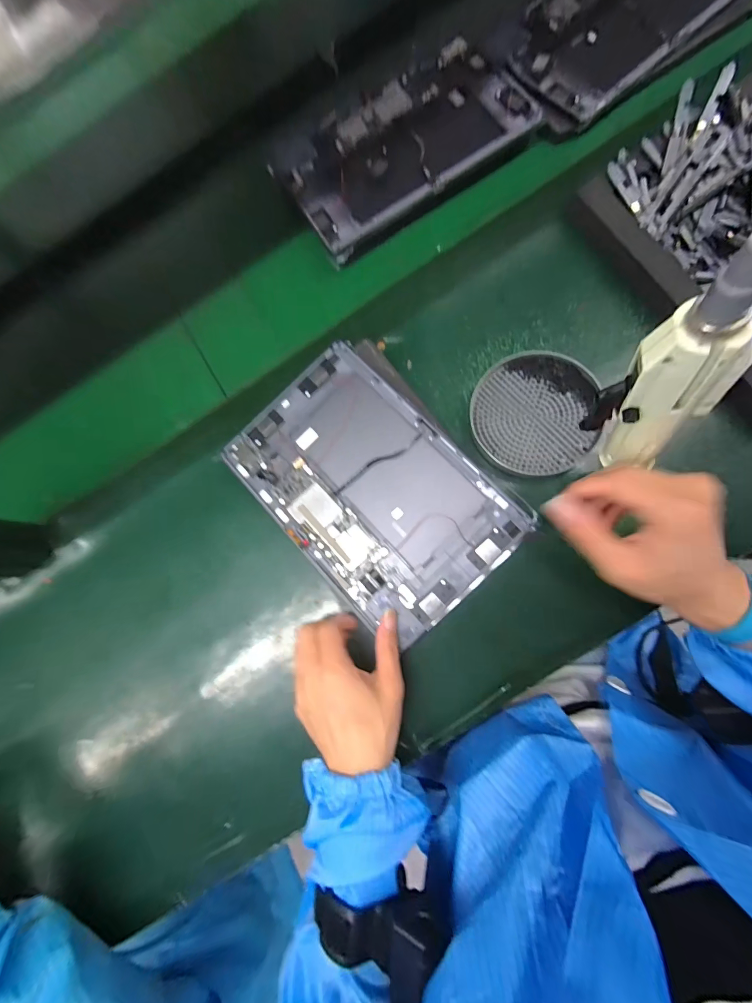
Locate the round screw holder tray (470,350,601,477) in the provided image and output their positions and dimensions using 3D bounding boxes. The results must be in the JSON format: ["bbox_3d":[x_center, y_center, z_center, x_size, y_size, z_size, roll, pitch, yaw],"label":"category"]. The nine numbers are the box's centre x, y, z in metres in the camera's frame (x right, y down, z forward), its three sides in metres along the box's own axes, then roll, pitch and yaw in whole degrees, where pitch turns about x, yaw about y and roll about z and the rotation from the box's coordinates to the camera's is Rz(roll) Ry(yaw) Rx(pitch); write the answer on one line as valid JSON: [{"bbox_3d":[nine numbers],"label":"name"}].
[{"bbox_3d":[0.143,-0.081,0.355,0.104,0.008,0.111,-2,83,13],"label":"round screw holder tray"}]

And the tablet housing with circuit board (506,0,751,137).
[{"bbox_3d":[0.257,-0.510,0.407,0.259,0.024,0.163,-34,79,3],"label":"tablet housing with circuit board"}]

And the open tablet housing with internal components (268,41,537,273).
[{"bbox_3d":[0.026,-0.384,0.411,0.255,0.018,0.157,-33,79,3],"label":"open tablet housing with internal components"}]

